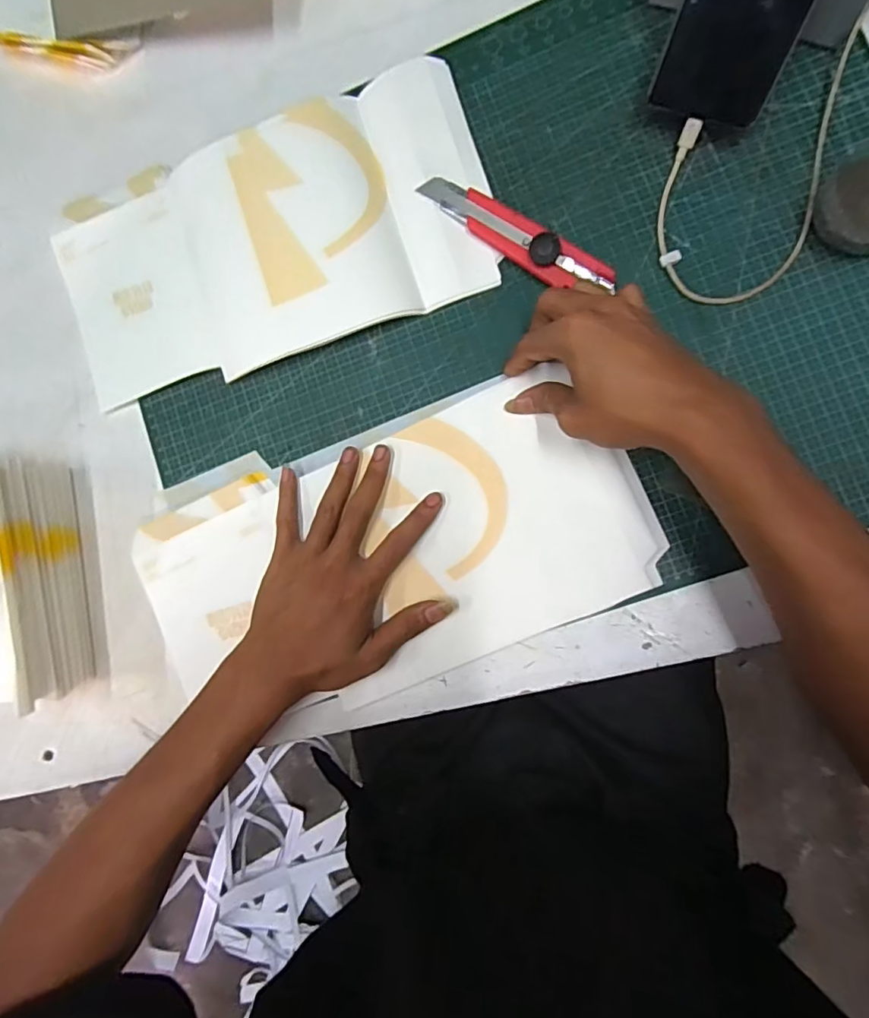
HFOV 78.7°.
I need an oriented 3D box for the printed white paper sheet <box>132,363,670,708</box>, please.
[{"bbox_3d":[-0.040,0.029,0.393,0.372,0.013,0.192,-19,85,8],"label":"printed white paper sheet"}]

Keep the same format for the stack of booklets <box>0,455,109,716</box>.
[{"bbox_3d":[-0.371,0.058,0.406,0.175,0.077,0.193,-10,85,7],"label":"stack of booklets"}]

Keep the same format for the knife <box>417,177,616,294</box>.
[{"bbox_3d":[0.058,-0.198,0.383,0.152,0.019,0.027,35,92,9],"label":"knife"}]

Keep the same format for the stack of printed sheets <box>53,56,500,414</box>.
[{"bbox_3d":[-0.135,-0.204,0.413,0.339,0.024,0.175,-17,84,7],"label":"stack of printed sheets"}]

